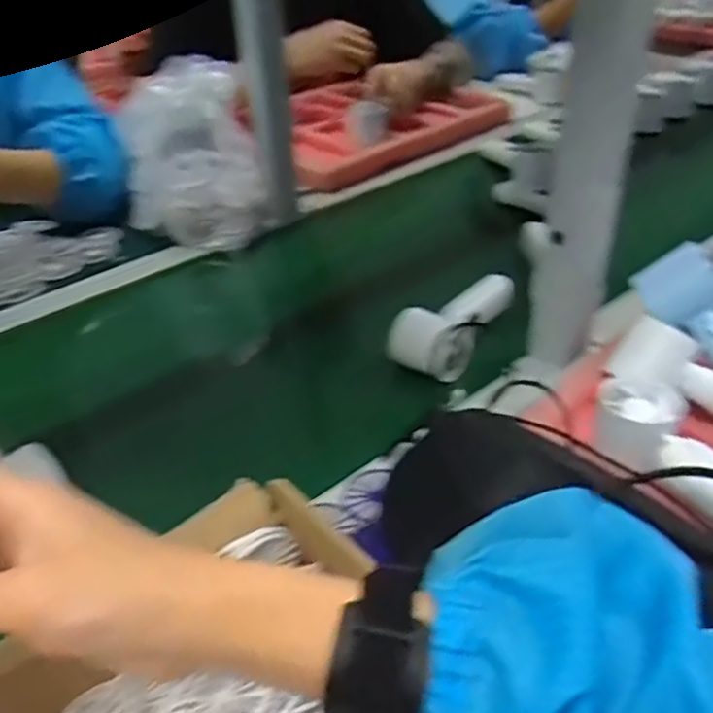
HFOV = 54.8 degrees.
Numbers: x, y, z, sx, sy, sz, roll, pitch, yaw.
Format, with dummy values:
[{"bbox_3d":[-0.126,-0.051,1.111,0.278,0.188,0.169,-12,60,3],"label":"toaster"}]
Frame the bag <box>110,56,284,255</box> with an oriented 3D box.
[{"bbox_3d":[-0.204,-0.257,0.848,0.159,0.190,0.179,-12,38,-13],"label":"bag"}]

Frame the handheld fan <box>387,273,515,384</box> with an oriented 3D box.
[{"bbox_3d":[0.089,-0.038,0.641,0.068,0.050,0.148,20,42,26],"label":"handheld fan"}]

